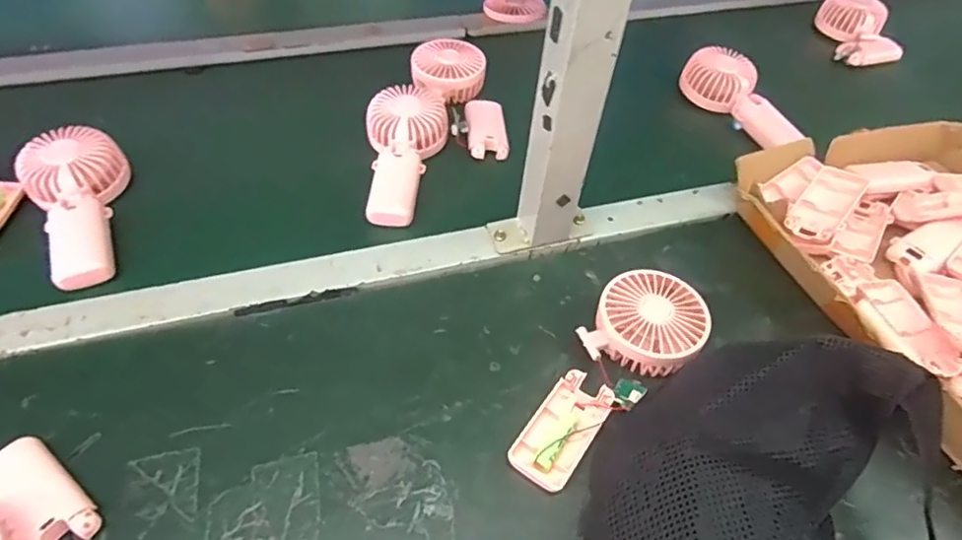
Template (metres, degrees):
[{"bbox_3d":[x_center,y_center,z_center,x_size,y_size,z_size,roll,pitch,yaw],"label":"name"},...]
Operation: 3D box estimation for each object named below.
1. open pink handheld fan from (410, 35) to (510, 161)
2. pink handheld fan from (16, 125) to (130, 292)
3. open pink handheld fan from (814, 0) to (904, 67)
[{"bbox_3d":[-0.022,-0.203,0.676,0.090,0.041,0.188,-18,70,-18],"label":"open pink handheld fan"},{"bbox_3d":[-0.381,-0.062,0.525,0.084,0.039,0.175,-11,52,-13],"label":"pink handheld fan"},{"bbox_3d":[0.554,-0.357,0.849,0.101,0.044,0.134,-8,52,-9],"label":"open pink handheld fan"}]

